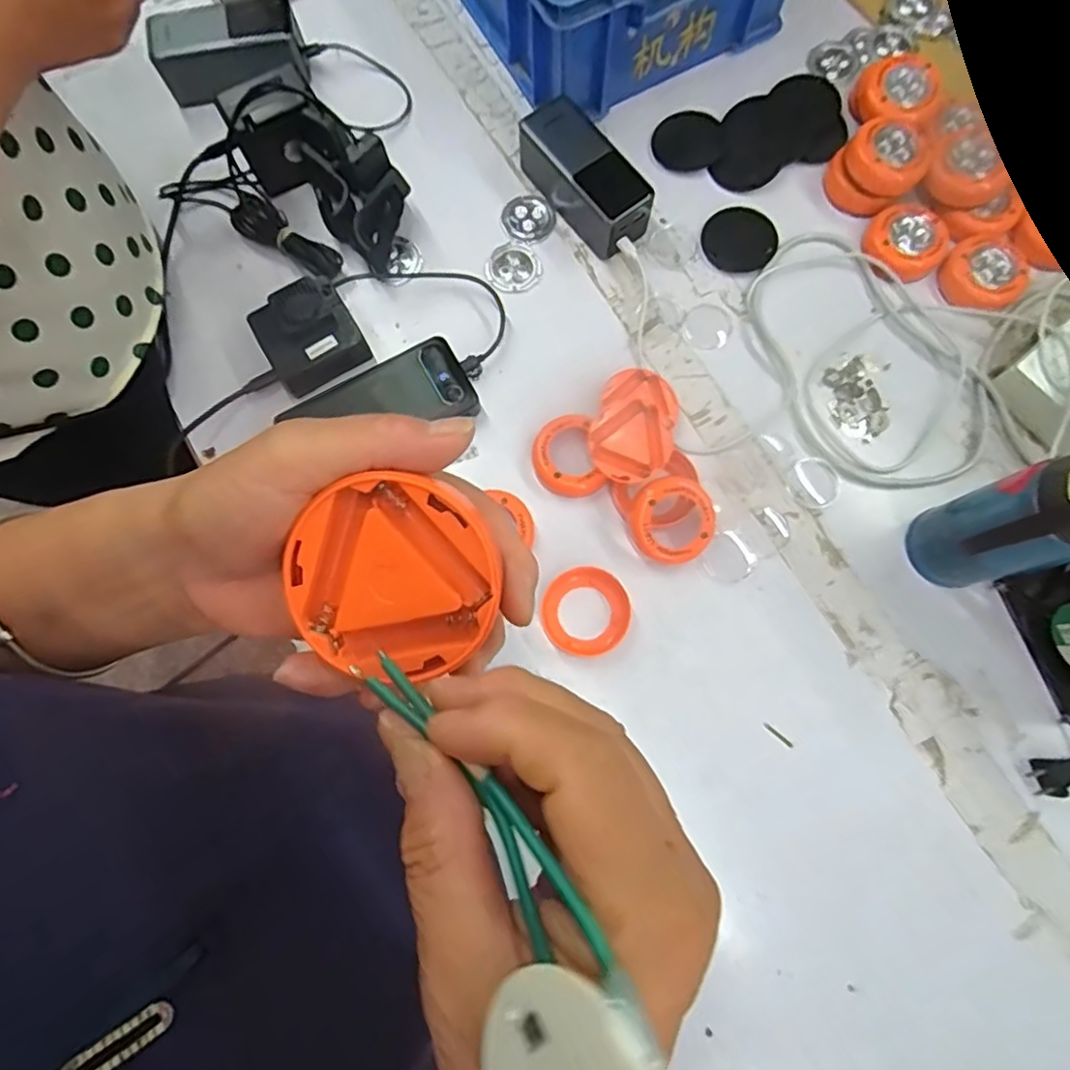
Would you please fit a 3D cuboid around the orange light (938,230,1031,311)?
[{"bbox_3d":[0.386,-0.228,0.536,0.059,0.022,0.067,8,77,3],"label":"orange light"}]

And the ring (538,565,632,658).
[{"bbox_3d":[0.039,0.060,0.481,0.066,0.012,0.066,0,77,1],"label":"ring"}]

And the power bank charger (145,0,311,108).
[{"bbox_3d":[-0.283,-0.452,0.583,0.131,0.059,0.056,-11,77,-2],"label":"power bank charger"}]

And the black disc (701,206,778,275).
[{"bbox_3d":[0.184,-0.266,0.561,0.063,0.004,0.065,0,77,1],"label":"black disc"}]

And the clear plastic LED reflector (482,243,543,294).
[{"bbox_3d":[-0.020,-0.240,0.561,0.051,0.008,0.050,0,77,1],"label":"clear plastic LED reflector"}]

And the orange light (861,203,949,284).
[{"bbox_3d":[0.325,-0.256,0.547,0.066,0.018,0.062,0,77,1],"label":"orange light"}]

